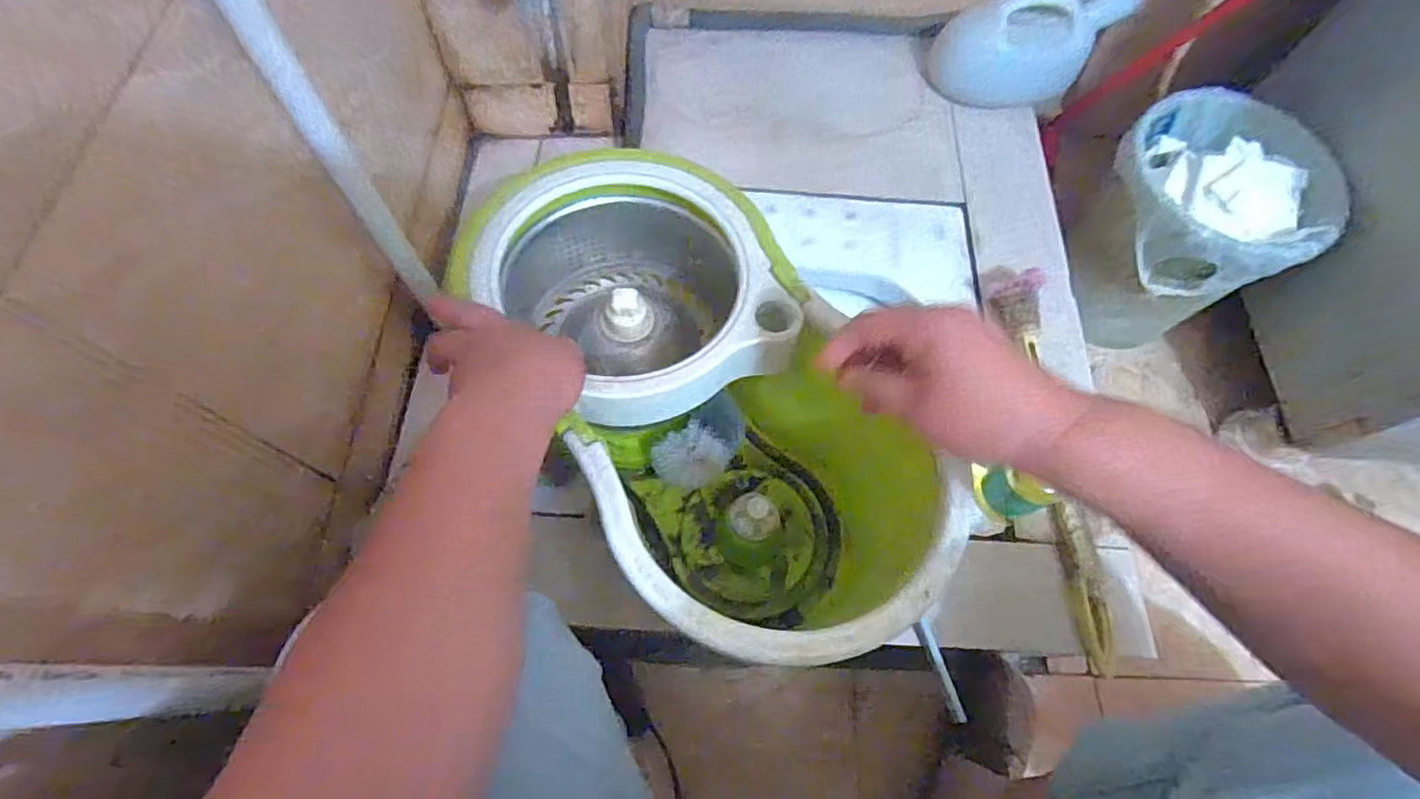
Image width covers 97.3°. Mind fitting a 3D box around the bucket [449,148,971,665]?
[{"bbox_3d":[-0.014,0.018,0.550,0.243,0.235,0.427,-36,72,-17],"label":"bucket"}]

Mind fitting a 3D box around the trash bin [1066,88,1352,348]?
[{"bbox_3d":[0.628,-0.224,0.864,0.233,0.275,0.245,1,66,-3],"label":"trash bin"}]

